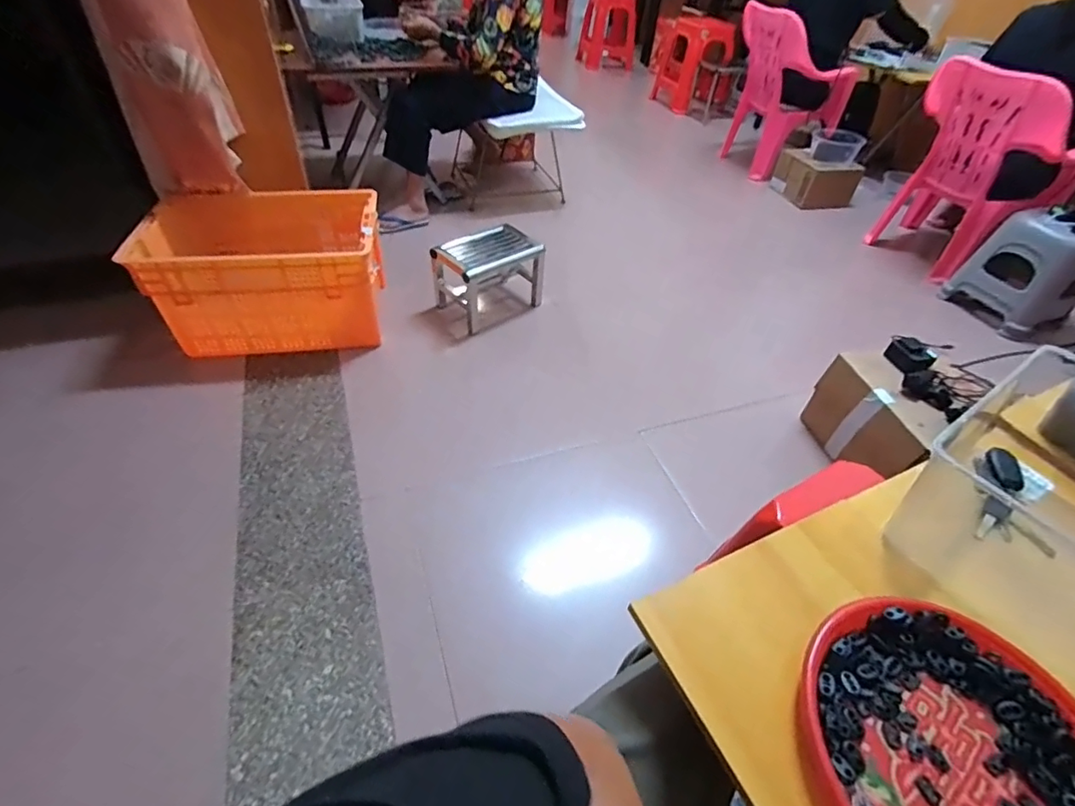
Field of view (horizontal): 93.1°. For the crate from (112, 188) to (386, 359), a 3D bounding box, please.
[{"bbox_3d":[-0.770,-0.381,1.493,0.602,0.307,0.455,-5,45,-10],"label":"crate"}]

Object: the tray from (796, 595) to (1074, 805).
[{"bbox_3d":[0.328,0.287,0.397,0.229,0.032,0.248,3,44,-2],"label":"tray"}]

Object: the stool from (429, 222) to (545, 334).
[{"bbox_3d":[-0.151,-0.406,1.641,0.331,0.216,0.236,-29,54,-30],"label":"stool"}]

